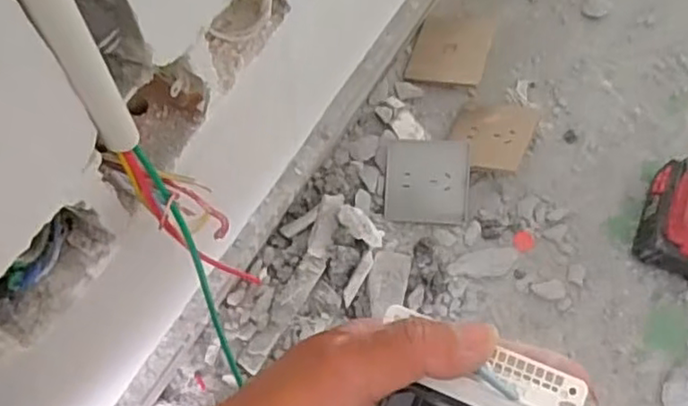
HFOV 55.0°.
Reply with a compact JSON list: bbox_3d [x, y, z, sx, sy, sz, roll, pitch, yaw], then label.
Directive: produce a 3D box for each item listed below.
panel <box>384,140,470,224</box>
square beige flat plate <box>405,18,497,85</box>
[{"bbox_3d":[0.087,-0.022,0.684,0.086,0.005,0.083,2,93,-3],"label":"panel"},{"bbox_3d":[0.117,-0.167,0.725,0.086,0.006,0.071,10,92,23],"label":"square beige flat plate"}]

